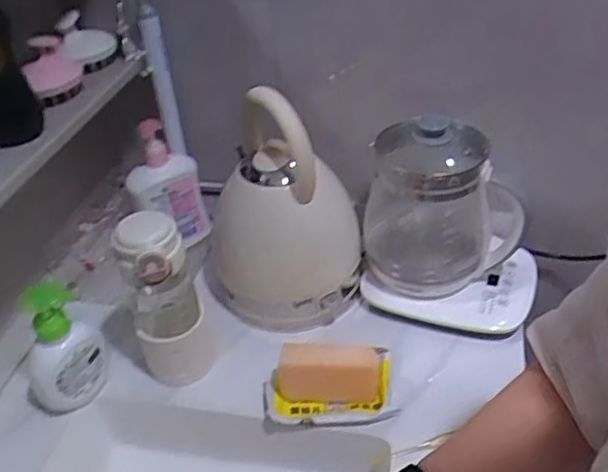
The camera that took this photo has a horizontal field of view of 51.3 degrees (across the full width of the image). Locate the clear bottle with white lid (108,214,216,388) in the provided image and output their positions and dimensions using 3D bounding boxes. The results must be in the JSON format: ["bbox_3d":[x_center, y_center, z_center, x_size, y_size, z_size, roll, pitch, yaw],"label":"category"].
[{"bbox_3d":[-0.149,0.075,0.686,0.076,0.211,0.066,-15,39,-12],"label":"clear bottle with white lid"}]

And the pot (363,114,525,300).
[{"bbox_3d":[0.166,-0.038,0.753,0.182,0.192,0.121,7,40,16],"label":"pot"}]

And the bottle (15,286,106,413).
[{"bbox_3d":[-0.268,0.120,0.683,0.090,0.159,0.059,-25,42,-23],"label":"bottle"}]

